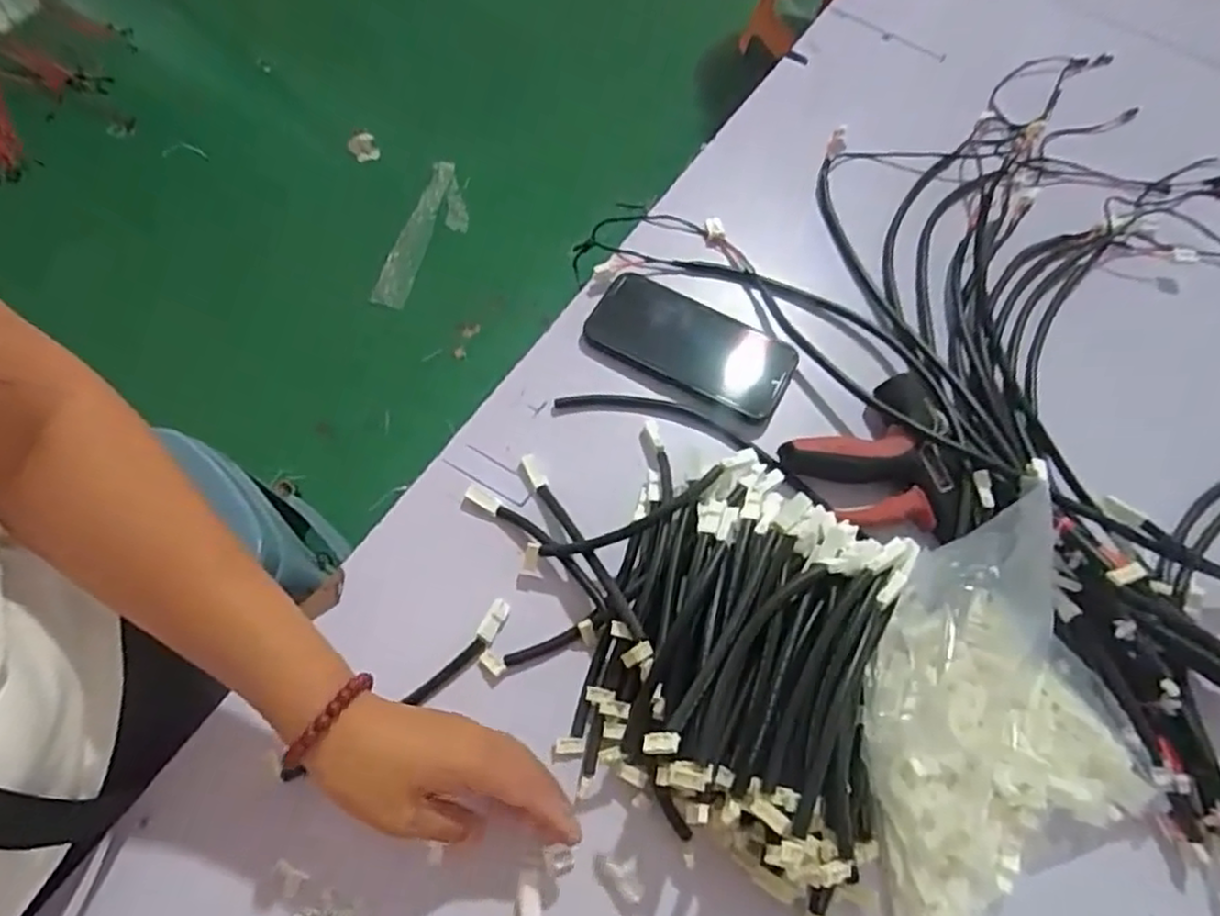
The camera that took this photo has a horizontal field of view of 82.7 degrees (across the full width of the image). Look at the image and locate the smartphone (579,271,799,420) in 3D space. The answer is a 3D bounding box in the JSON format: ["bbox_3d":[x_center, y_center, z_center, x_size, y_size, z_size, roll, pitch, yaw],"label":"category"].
[{"bbox_3d":[0.066,-0.095,0.565,0.165,0.016,0.073,28,67,9],"label":"smartphone"}]

